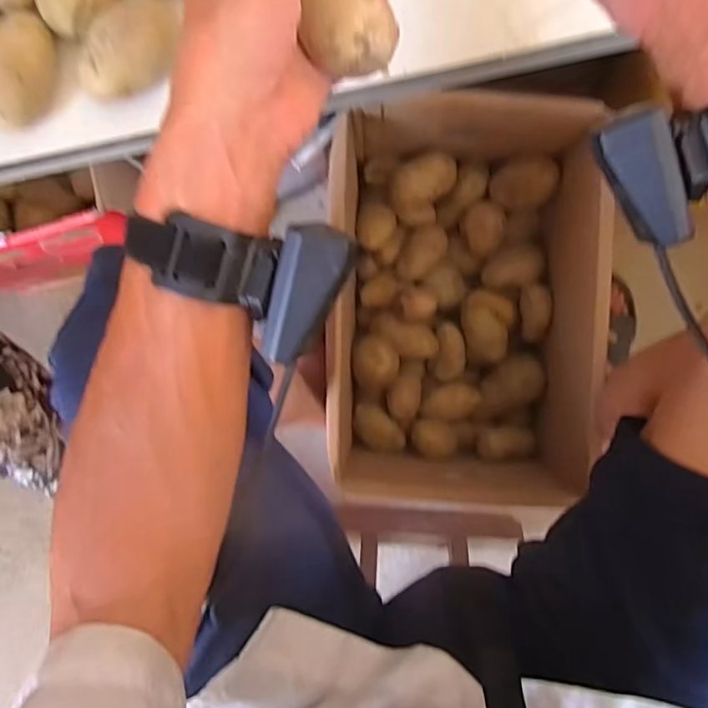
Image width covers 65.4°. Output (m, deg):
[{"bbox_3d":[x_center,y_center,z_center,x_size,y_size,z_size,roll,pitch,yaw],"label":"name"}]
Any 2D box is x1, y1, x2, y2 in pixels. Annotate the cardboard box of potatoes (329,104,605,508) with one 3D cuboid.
[{"bbox_3d":[0.118,-0.056,0.654,0.267,0.194,0.413,0,92,0],"label":"cardboard box of potatoes"}]

